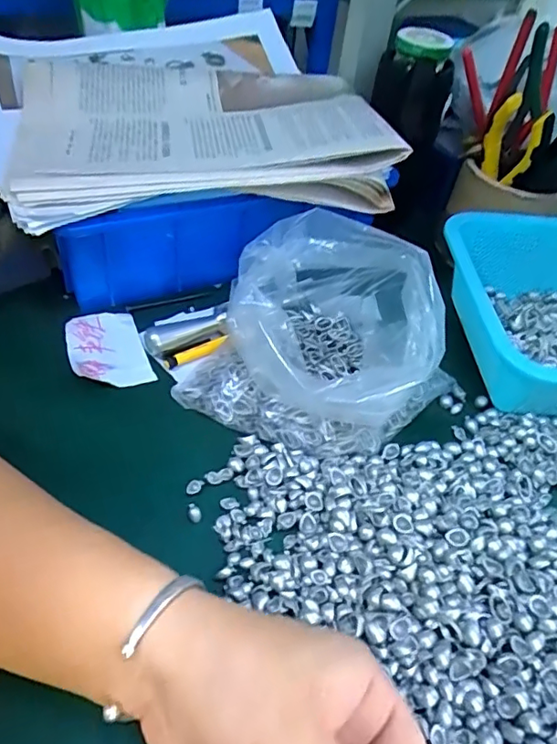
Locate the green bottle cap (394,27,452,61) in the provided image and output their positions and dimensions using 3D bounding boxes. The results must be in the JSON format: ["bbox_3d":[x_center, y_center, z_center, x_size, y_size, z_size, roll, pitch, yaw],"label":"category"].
[{"bbox_3d":[0.121,-0.273,0.464,0.046,0.016,0.049,18,48,10],"label":"green bottle cap"}]

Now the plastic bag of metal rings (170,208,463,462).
[{"bbox_3d":[0.031,-0.022,0.374,0.150,0.090,0.147,33,52,22],"label":"plastic bag of metal rings"}]

